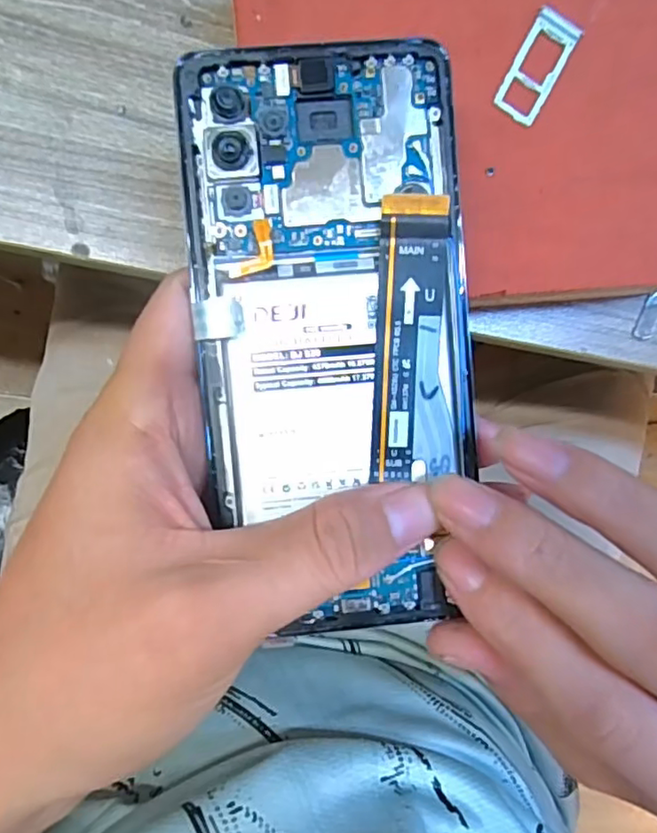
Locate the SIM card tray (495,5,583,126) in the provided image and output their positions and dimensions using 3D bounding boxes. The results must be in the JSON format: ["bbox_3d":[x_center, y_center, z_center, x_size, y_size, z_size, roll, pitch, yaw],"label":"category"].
[{"bbox_3d":[0.067,-0.112,0.193,0.015,0.004,0.035,30,89,-9],"label":"SIM card tray"}]

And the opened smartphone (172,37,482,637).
[{"bbox_3d":[0.002,-0.020,0.166,0.073,0.010,0.155,-6,96,-8],"label":"opened smartphone"}]

